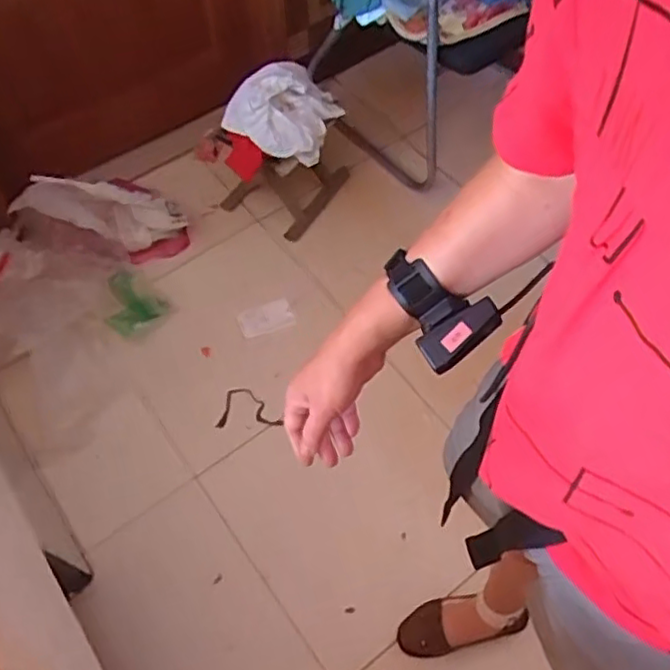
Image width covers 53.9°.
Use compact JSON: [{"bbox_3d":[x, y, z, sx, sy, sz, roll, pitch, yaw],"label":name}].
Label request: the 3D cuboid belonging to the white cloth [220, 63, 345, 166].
[{"bbox_3d":[-0.114,-0.498,1.480,0.244,0.152,0.232,2,59,2],"label":"white cloth"}]

